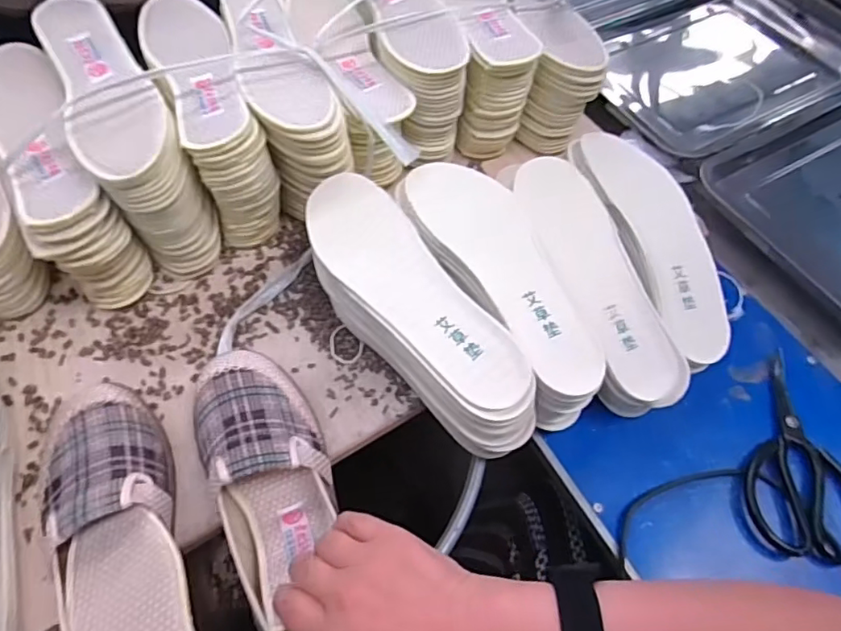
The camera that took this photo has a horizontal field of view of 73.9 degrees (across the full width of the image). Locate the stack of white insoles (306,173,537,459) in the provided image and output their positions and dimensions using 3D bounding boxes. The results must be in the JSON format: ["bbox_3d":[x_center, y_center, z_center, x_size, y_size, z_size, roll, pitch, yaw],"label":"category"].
[{"bbox_3d":[-0.009,-0.005,0.469,0.093,0.064,0.270,-32,66,-20],"label":"stack of white insoles"}]

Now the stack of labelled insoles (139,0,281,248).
[{"bbox_3d":[-0.200,-0.187,0.545,0.072,0.134,0.232,-19,62,-14],"label":"stack of labelled insoles"}]

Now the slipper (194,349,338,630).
[{"bbox_3d":[-0.106,0.124,0.395,0.082,0.065,0.221,-14,64,-9],"label":"slipper"}]

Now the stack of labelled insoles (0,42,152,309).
[{"bbox_3d":[-0.321,-0.121,0.506,0.070,0.121,0.232,-26,64,-18],"label":"stack of labelled insoles"}]

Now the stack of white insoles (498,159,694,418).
[{"bbox_3d":[0.156,-0.029,0.538,0.085,0.103,0.261,-18,62,-14],"label":"stack of white insoles"}]

